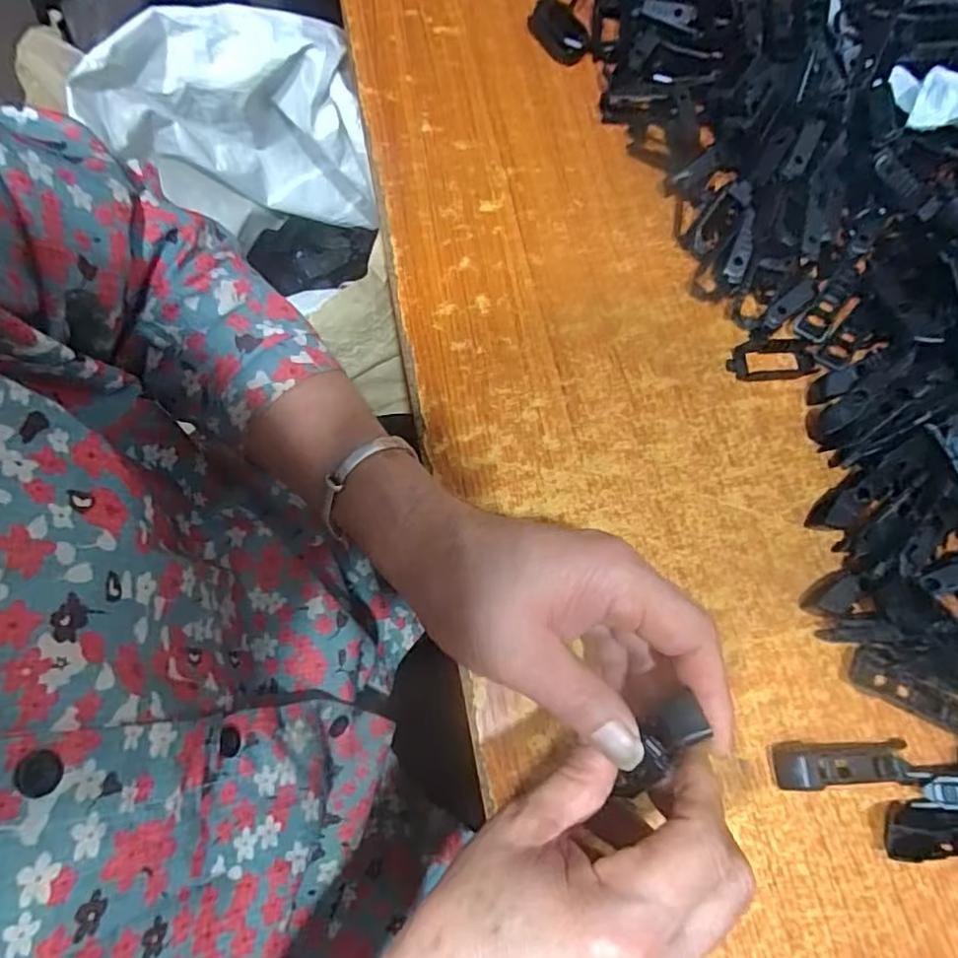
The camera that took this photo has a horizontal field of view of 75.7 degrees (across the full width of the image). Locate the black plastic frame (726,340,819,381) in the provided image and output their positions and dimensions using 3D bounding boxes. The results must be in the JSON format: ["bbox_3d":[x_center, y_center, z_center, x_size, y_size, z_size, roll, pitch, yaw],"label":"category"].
[{"bbox_3d":[0.178,-0.072,0.374,0.051,0.007,0.025,-2,73,-1],"label":"black plastic frame"}]

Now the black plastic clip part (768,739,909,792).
[{"bbox_3d":[0.179,0.141,0.303,0.067,0.016,0.020,-1,72,-1],"label":"black plastic clip part"}]

